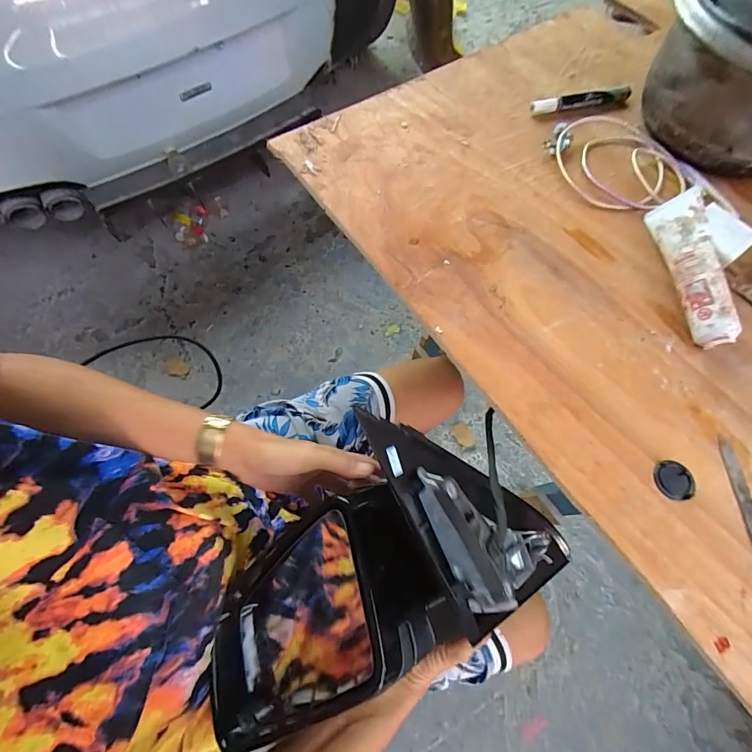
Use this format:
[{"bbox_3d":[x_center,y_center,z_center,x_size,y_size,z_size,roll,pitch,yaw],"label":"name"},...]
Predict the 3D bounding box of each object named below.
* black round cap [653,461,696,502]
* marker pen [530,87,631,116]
[{"bbox_3d":[0.245,0.084,0.309,0.031,0.004,0.030,4,60,7],"label":"black round cap"},{"bbox_3d":[0.263,-0.351,0.483,0.131,0.013,0.016,-11,59,-3],"label":"marker pen"}]

